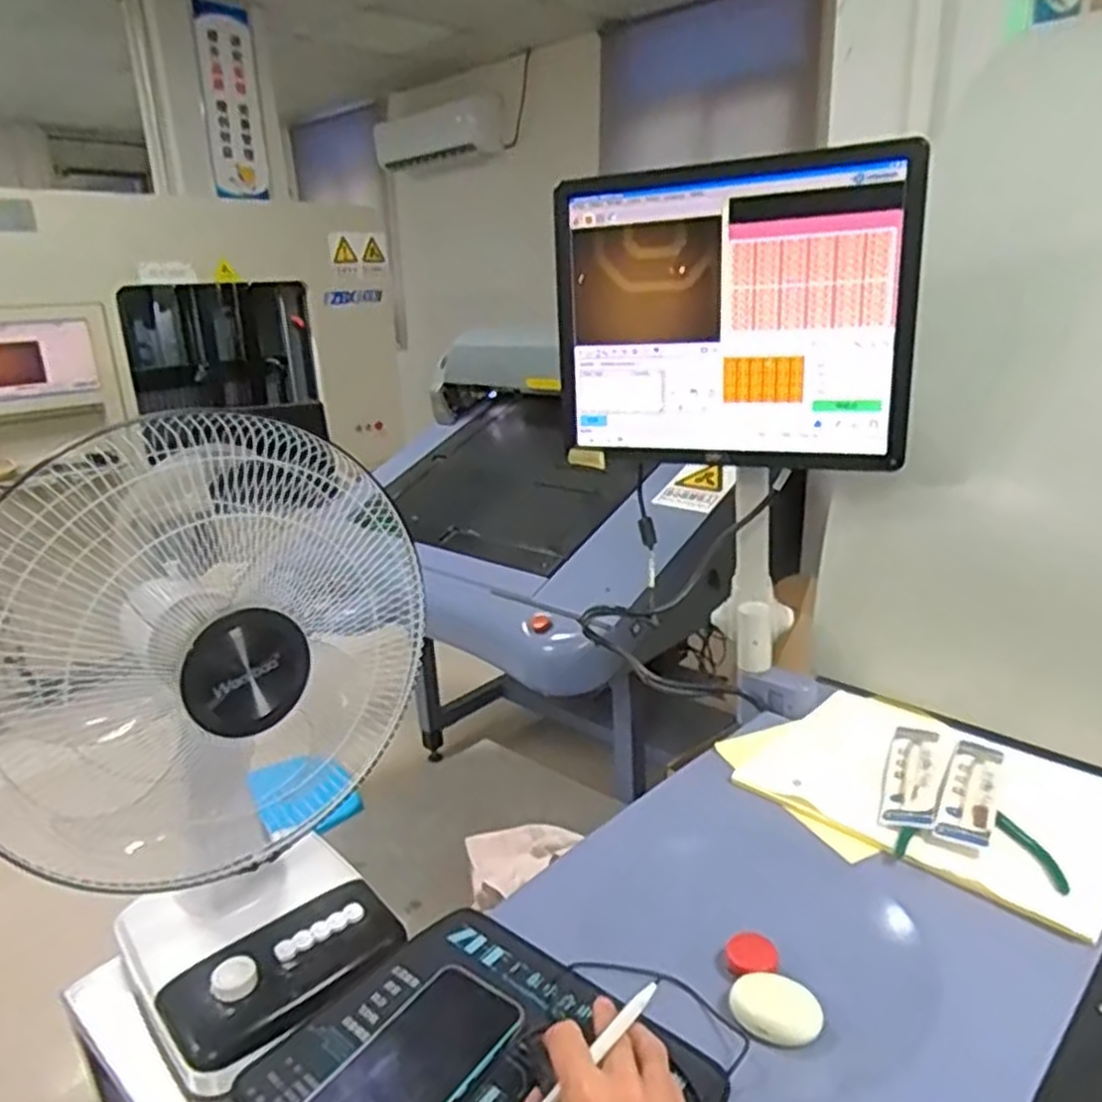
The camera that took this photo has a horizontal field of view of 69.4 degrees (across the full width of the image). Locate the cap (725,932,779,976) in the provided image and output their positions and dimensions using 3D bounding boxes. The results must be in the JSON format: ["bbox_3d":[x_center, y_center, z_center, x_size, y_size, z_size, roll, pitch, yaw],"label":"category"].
[{"bbox_3d":[0.157,0.317,0.625,0.040,0.010,0.034,-4,19,-3],"label":"cap"}]

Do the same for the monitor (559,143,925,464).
[{"bbox_3d":[0.186,-0.243,0.841,0.360,0.296,0.042,6,20,23],"label":"monitor"}]

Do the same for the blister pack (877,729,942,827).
[{"bbox_3d":[0.354,0.214,0.778,0.045,0.009,0.176,7,21,26],"label":"blister pack"}]

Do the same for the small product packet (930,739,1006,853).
[{"bbox_3d":[0.397,0.220,0.750,0.043,0.011,0.179,9,22,32],"label":"small product packet"}]

